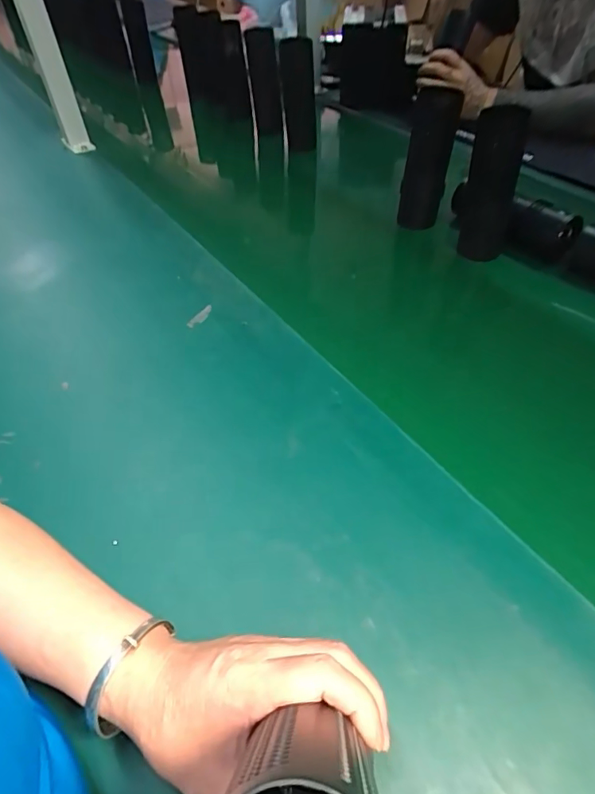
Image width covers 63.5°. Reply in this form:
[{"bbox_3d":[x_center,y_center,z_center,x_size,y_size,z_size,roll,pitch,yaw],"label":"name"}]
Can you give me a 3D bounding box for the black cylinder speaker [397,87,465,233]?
[{"bbox_3d":[0.172,-0.318,0.648,0.065,0.160,0.062,8,48,11],"label":"black cylinder speaker"}]

